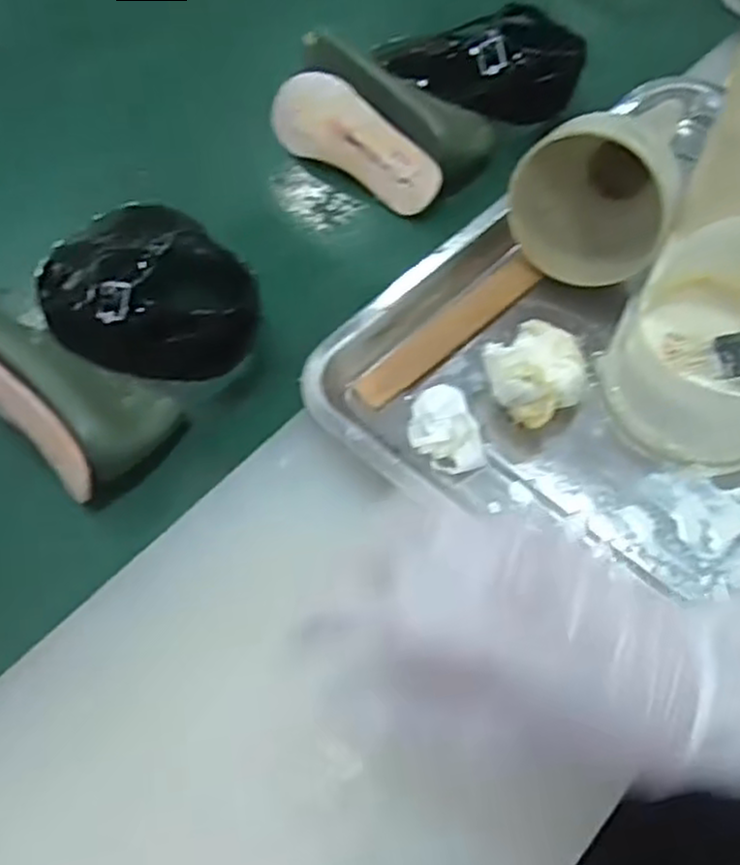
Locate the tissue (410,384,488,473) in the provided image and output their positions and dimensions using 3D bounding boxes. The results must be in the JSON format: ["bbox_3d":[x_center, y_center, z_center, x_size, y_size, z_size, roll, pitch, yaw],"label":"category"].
[{"bbox_3d":[0.042,0.000,0.398,0.039,0.025,0.041,7,59,8],"label":"tissue"}]

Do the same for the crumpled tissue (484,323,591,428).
[{"bbox_3d":[0.094,-0.032,0.406,0.055,0.036,0.054,-30,61,-15],"label":"crumpled tissue"}]

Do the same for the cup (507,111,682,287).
[{"bbox_3d":[0.129,-0.146,0.440,0.085,0.095,0.082,-1,58,2],"label":"cup"}]

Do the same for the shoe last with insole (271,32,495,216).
[{"bbox_3d":[0.008,-0.250,0.585,0.185,0.067,0.086,34,66,22],"label":"shoe last with insole"}]

